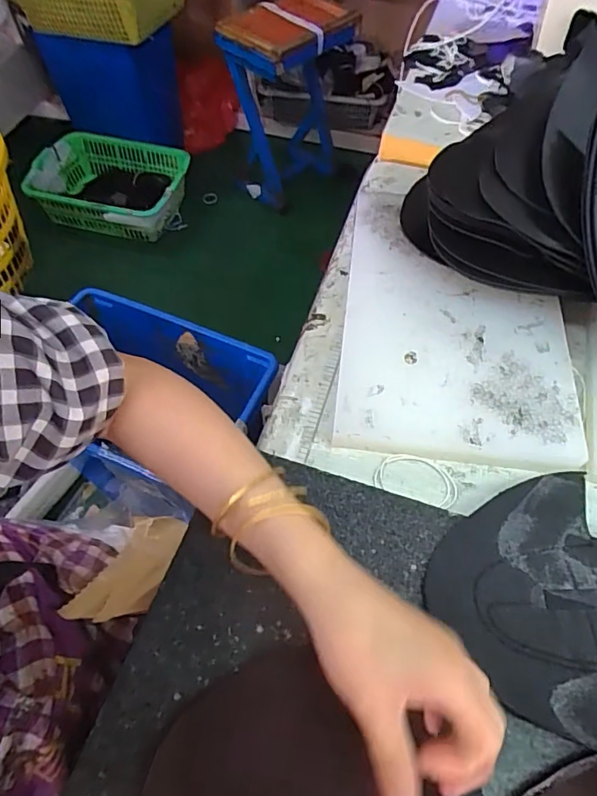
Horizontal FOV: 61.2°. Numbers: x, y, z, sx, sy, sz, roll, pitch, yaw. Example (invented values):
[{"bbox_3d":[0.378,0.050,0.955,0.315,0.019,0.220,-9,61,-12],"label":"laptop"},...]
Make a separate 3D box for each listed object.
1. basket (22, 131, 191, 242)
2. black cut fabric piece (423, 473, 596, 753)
[{"bbox_3d":[-0.584,-0.652,1.585,0.437,0.157,0.298,12,58,7],"label":"basket"},{"bbox_3d":[0.188,0.137,0.331,0.161,0.028,0.175,0,57,0],"label":"black cut fabric piece"}]

